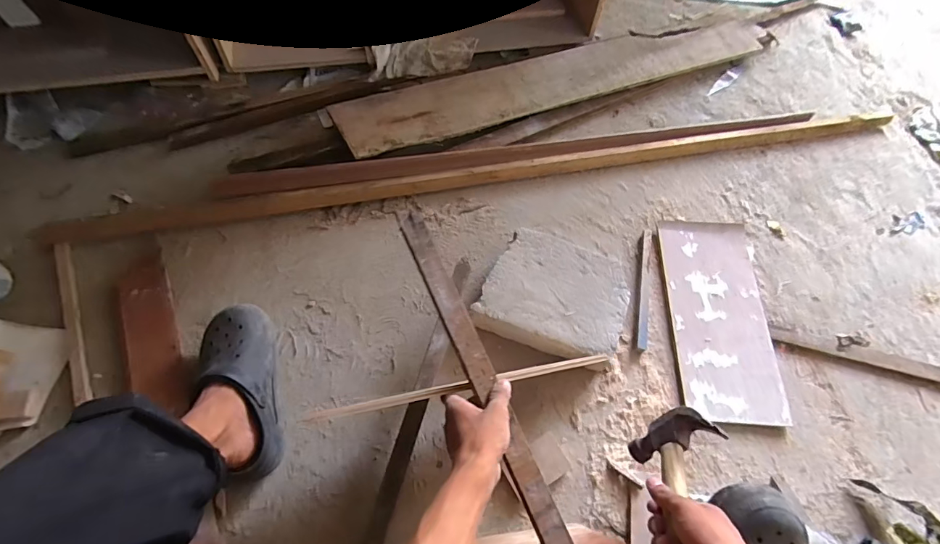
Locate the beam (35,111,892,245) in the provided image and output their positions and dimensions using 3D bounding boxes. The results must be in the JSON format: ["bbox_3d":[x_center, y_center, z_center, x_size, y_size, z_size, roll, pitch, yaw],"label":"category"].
[{"bbox_3d":[0.091,-0.228,0.959,1.856,0.032,0.050,-10,64,-8],"label":"beam"}]

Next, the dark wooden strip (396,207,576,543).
[{"bbox_3d":[0.044,0.184,0.509,0.034,0.008,0.593,-22,78,-14],"label":"dark wooden strip"}]

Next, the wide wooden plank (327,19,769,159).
[{"bbox_3d":[0.250,-0.484,1.058,1.141,0.024,0.150,-20,74,-14],"label":"wide wooden plank"}]

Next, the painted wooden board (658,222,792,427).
[{"bbox_3d":[0.473,0.079,0.820,0.183,0.023,0.397,5,63,0],"label":"painted wooden board"}]

